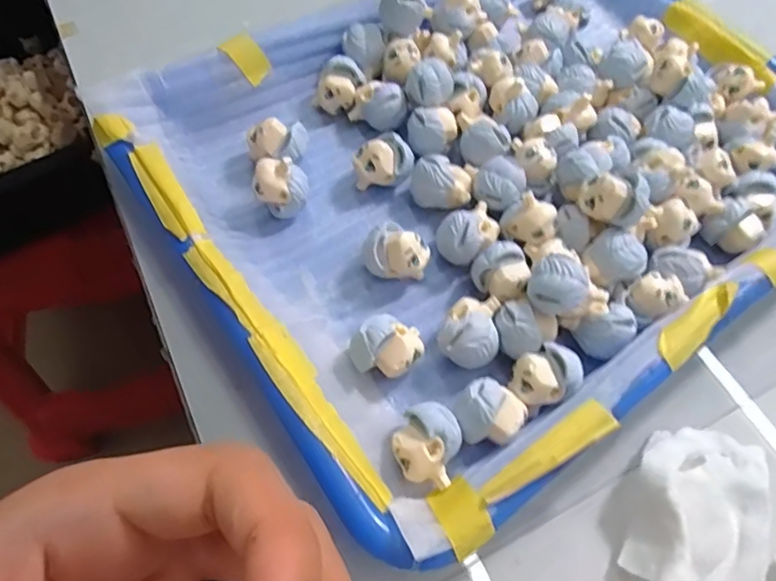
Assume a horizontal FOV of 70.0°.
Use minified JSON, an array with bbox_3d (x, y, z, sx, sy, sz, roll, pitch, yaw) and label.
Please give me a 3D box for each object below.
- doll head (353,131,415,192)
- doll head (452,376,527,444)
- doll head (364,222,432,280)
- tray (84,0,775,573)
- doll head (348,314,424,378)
[{"bbox_3d":[-0.002,-0.060,0.265,0.027,0.024,0.018,-1,61,-6],"label":"doll head"},{"bbox_3d":[0.037,0.048,0.209,0.024,0.024,0.023,2,61,-4],"label":"doll head"},{"bbox_3d":[0.004,-0.015,0.241,0.027,0.023,0.019,20,61,6],"label":"doll head"},{"bbox_3d":[0.063,-0.071,0.272,0.330,0.031,0.248,-31,68,-20],"label":"tray"},{"bbox_3d":[-0.001,0.024,0.219,0.023,0.022,0.024,2,61,-4],"label":"doll head"}]

